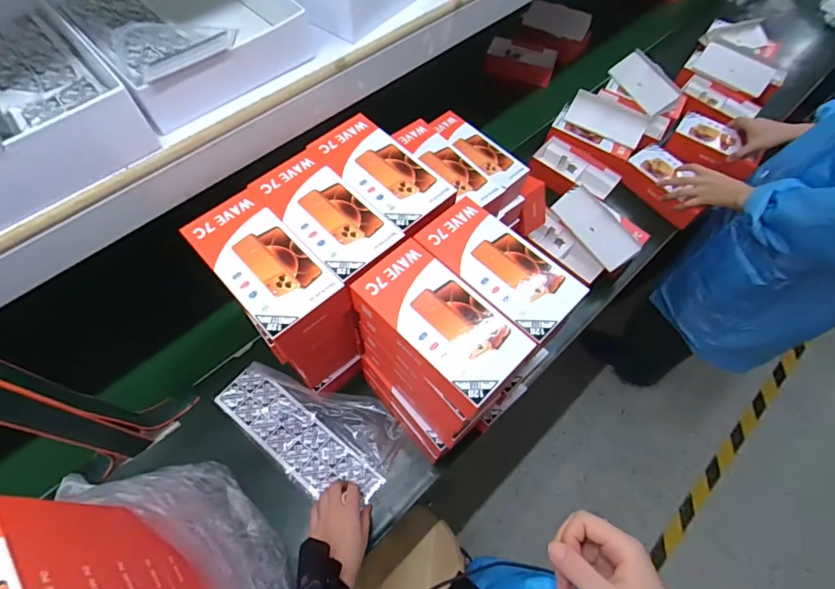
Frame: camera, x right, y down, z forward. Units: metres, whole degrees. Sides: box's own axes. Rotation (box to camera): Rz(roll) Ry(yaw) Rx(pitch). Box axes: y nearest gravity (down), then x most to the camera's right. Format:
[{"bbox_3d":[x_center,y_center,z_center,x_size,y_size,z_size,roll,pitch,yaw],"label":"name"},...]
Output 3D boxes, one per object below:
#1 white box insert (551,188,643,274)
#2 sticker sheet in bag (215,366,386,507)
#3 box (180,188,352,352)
[{"bbox_3d":[0.347,-0.134,0.865,0.078,0.014,0.181,-46,63,24],"label":"white box insert"},{"bbox_3d":[-0.195,0.233,0.712,0.300,0.005,0.090,31,65,15],"label":"sticker sheet in bag"},{"bbox_3d":[-0.173,-0.024,0.495,0.100,0.049,0.186,-40,70,-21],"label":"box"}]

